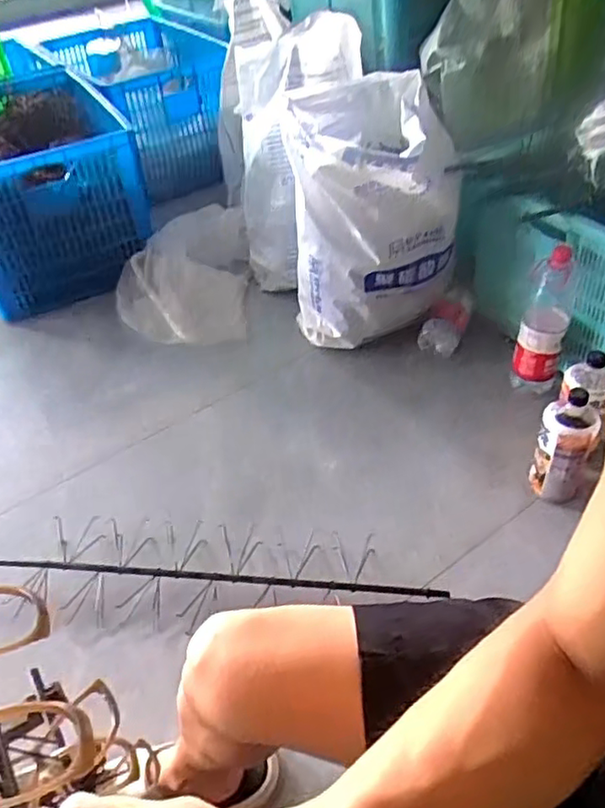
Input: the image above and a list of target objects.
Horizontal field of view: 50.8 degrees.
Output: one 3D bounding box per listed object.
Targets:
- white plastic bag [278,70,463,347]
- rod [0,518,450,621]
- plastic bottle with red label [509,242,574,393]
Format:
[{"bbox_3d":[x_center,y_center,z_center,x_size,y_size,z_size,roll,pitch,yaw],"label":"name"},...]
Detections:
[{"bbox_3d":[0.141,-0.365,1.261,0.313,0.410,0.312,-2,43,4],"label":"white plastic bag"},{"bbox_3d":[-0.162,0.237,0.949,0.630,0.039,0.138,-2,43,4],"label":"rod"},{"bbox_3d":[0.439,-0.142,1.160,0.082,0.272,0.075,12,46,19],"label":"plastic bottle with red label"}]

